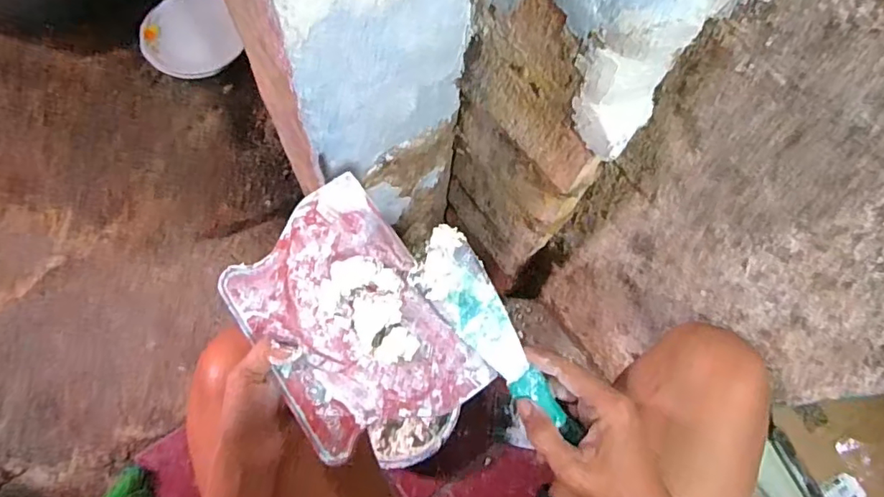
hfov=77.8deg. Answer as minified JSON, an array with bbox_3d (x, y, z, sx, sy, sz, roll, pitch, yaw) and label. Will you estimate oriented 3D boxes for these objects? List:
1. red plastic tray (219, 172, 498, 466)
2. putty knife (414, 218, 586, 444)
[{"bbox_3d":[-0.076,0.054,0.431,0.137,0.018,0.205,-33,75,-14],"label":"red plastic tray"},{"bbox_3d":[0.041,0.065,0.384,0.044,0.015,0.173,-37,96,-15],"label":"putty knife"}]

